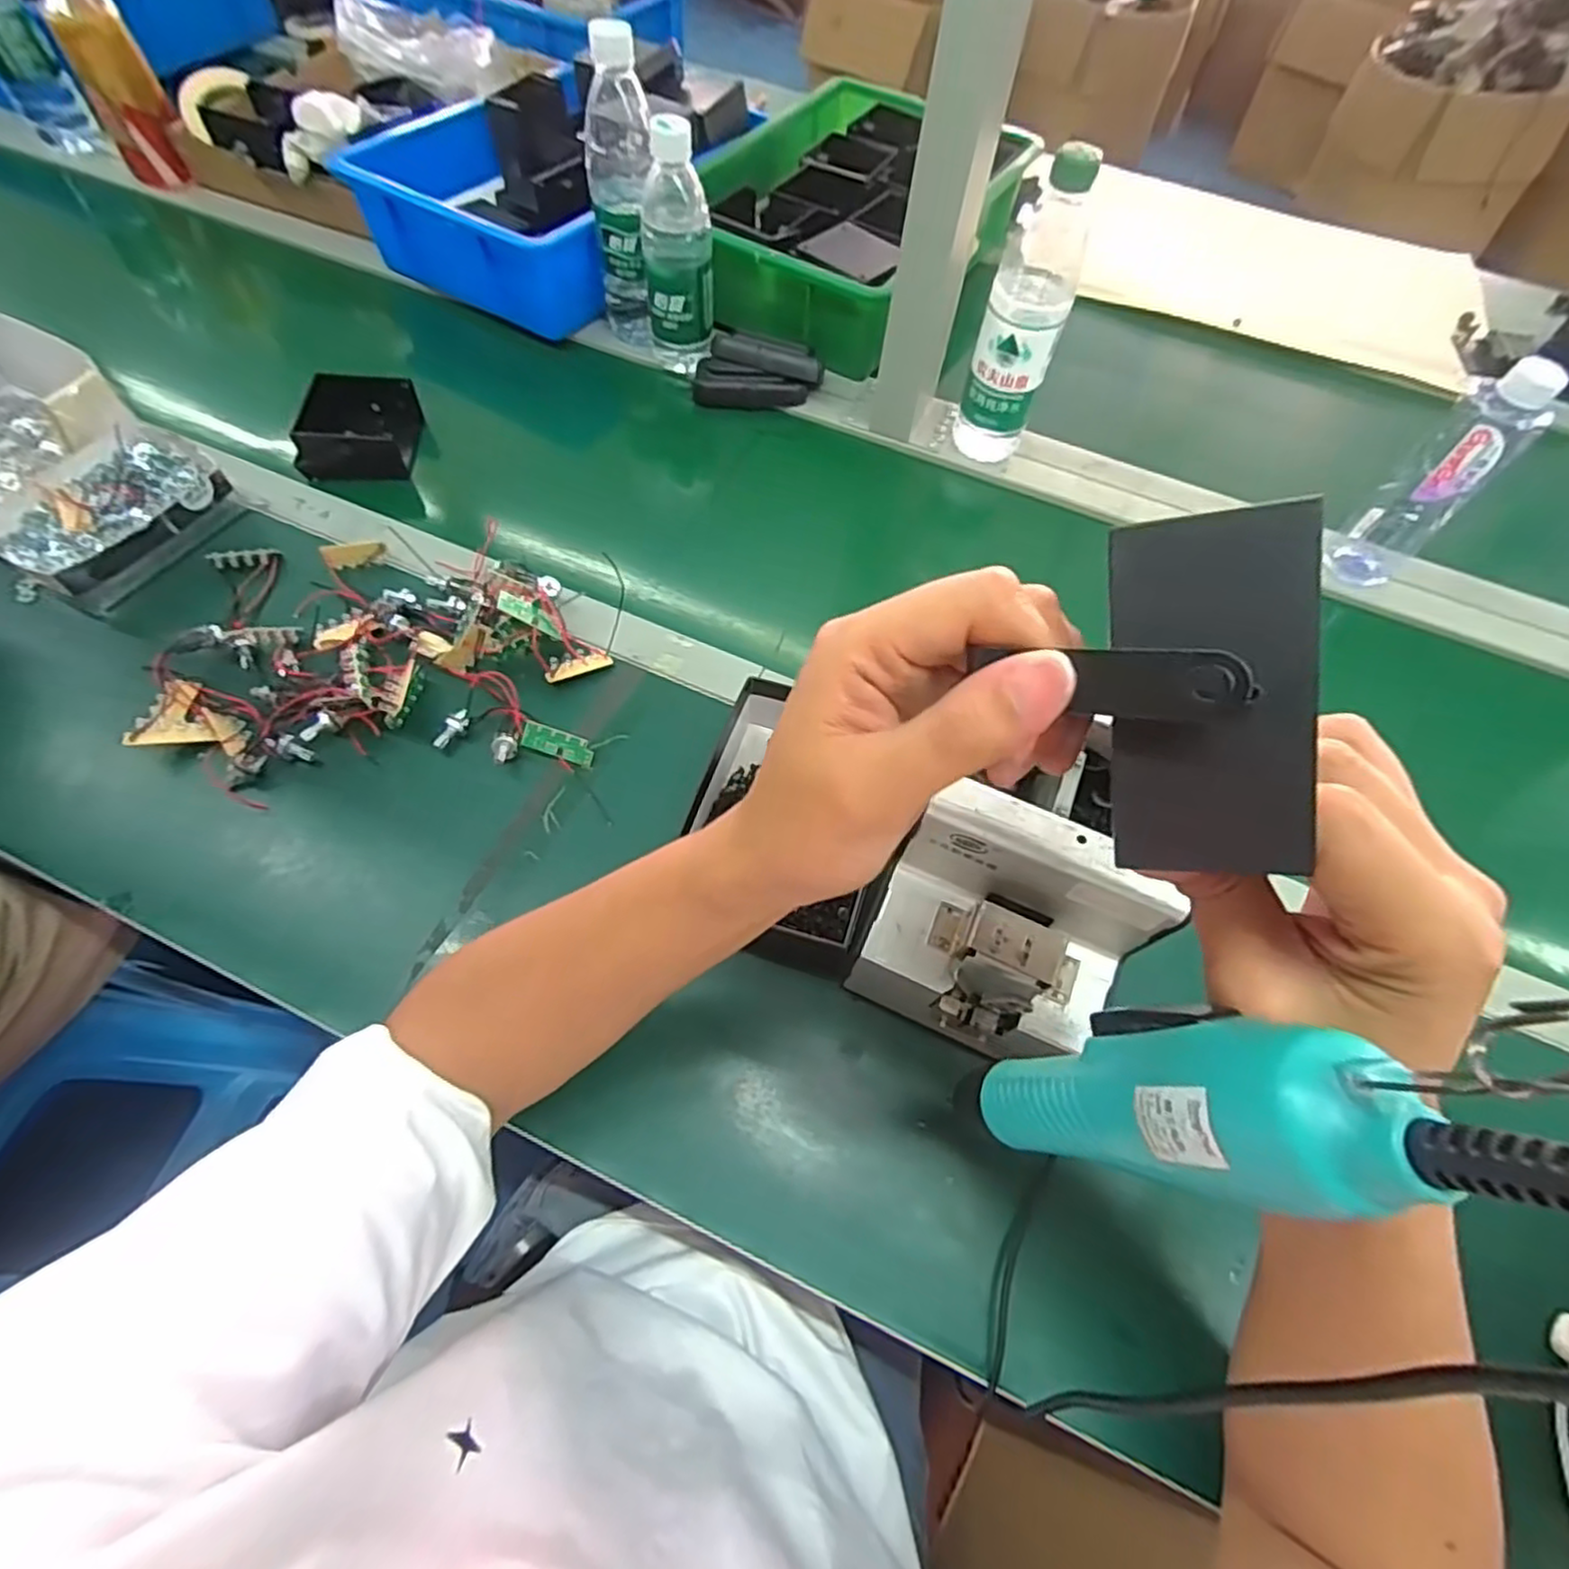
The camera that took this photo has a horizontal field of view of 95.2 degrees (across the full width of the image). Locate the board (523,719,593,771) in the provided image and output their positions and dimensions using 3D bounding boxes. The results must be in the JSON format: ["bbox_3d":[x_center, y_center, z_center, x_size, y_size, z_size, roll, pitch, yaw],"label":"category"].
[{"bbox_3d":[-0.153,-0.027,0.487,0.049,0.004,0.018,21,83,-3],"label":"board"}]

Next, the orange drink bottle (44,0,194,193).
[{"bbox_3d":[-0.701,-0.741,0.754,0.071,0.181,0.055,-27,66,-17],"label":"orange drink bottle"}]

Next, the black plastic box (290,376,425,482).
[{"bbox_3d":[-0.369,-0.310,0.622,0.083,0.044,0.097,-2,61,-5],"label":"black plastic box"}]

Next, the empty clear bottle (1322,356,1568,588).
[{"bbox_3d":[0.509,-0.234,0.562,0.053,0.172,0.057,-36,69,-21],"label":"empty clear bottle"}]

